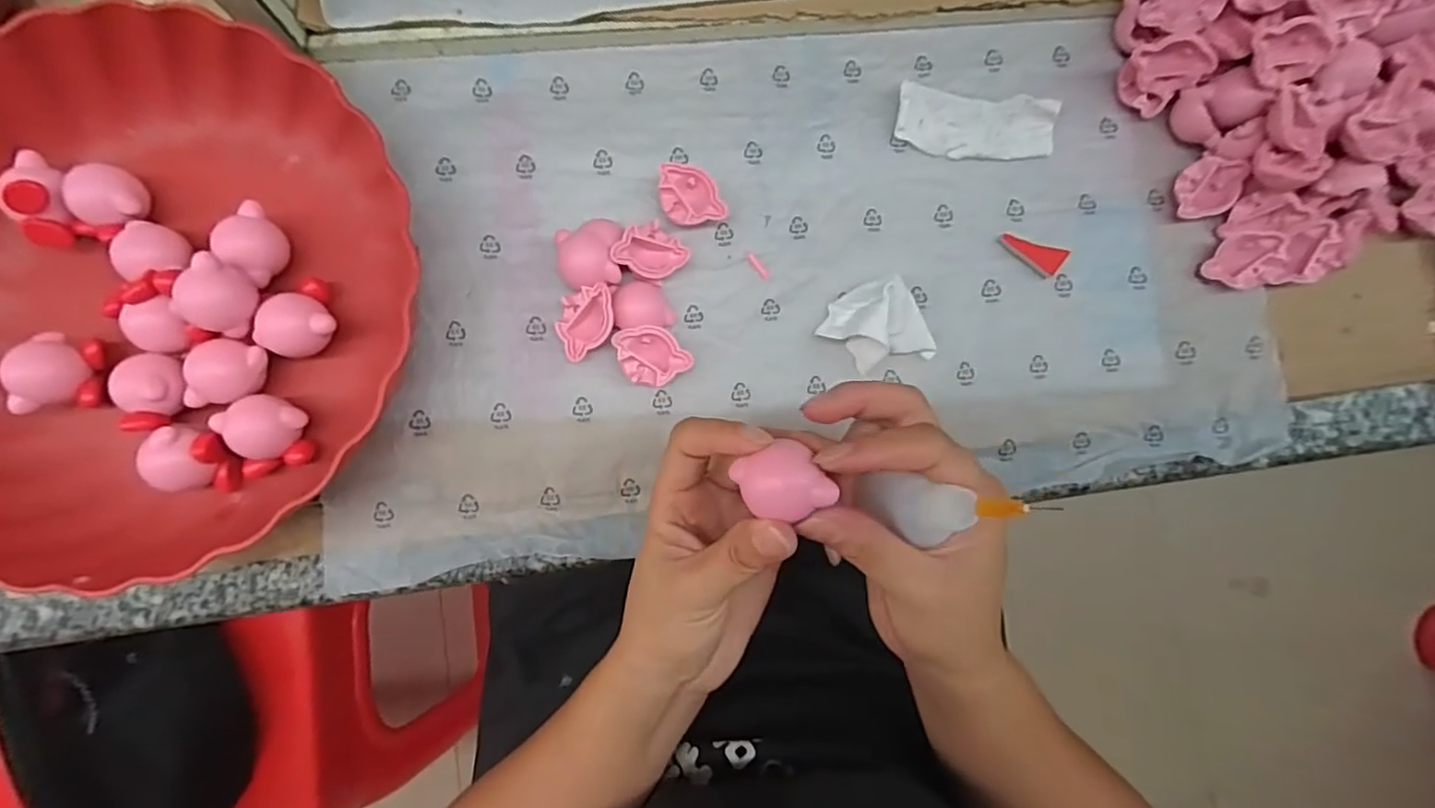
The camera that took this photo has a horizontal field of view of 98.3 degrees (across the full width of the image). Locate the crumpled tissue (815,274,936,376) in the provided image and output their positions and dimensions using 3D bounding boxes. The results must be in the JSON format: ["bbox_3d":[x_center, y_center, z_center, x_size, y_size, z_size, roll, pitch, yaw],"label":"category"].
[{"bbox_3d":[0.079,-0.037,0.300,0.048,0.025,0.045,-28,87,-5],"label":"crumpled tissue"}]

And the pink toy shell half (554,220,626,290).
[{"bbox_3d":[-0.061,-0.072,0.300,0.032,0.018,0.035,0,85,-3],"label":"pink toy shell half"}]

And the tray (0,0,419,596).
[{"bbox_3d":[-0.260,-0.053,0.278,0.220,0.045,0.234,32,84,0],"label":"tray"}]

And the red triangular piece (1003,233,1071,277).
[{"bbox_3d":[0.162,-0.079,0.318,0.033,0.005,0.013,32,84,0],"label":"red triangular piece"}]

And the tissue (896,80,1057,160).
[{"bbox_3d":[0.134,-0.144,0.320,0.081,0.012,0.031,5,85,-3],"label":"tissue"}]

